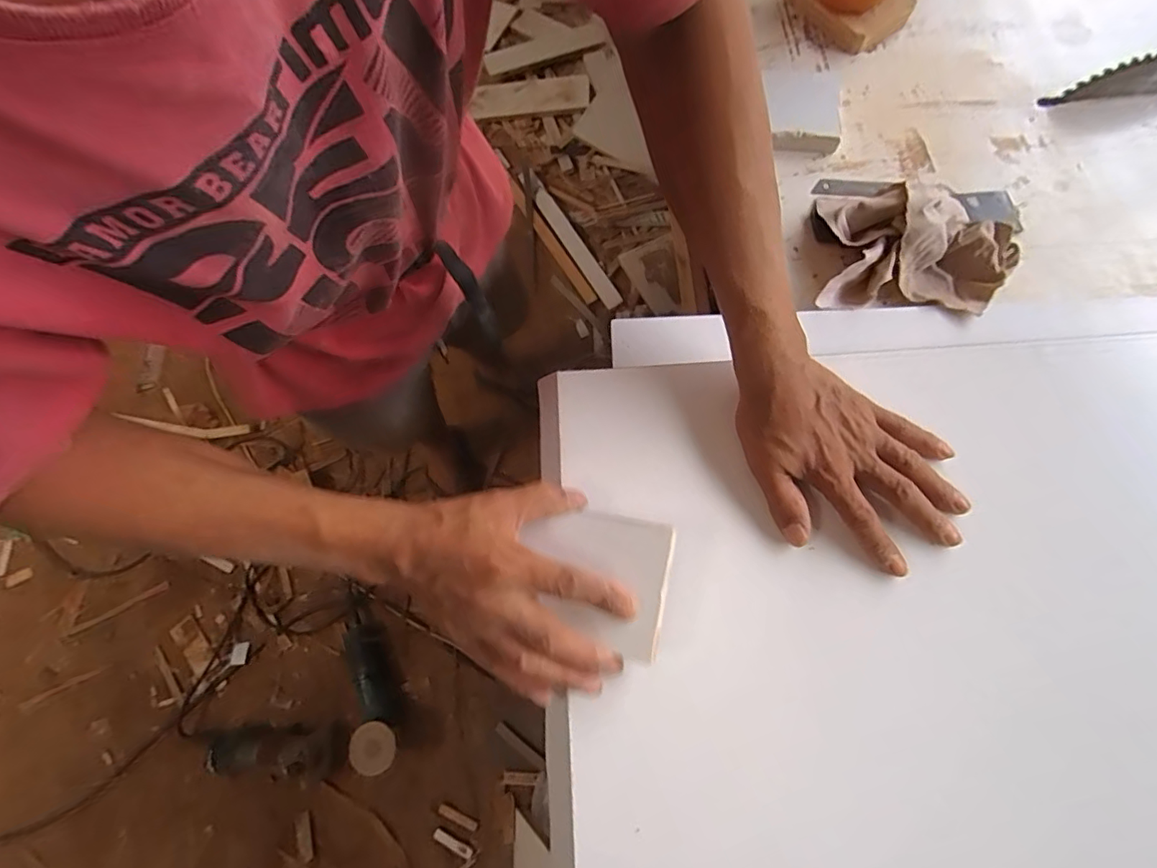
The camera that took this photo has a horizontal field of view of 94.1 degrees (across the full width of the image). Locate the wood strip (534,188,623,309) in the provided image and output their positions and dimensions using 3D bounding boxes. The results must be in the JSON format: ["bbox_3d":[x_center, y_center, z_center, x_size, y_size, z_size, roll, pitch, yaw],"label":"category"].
[{"bbox_3d":[-0.011,-0.483,1.391,0.045,0.021,0.410,-28,73,-8],"label":"wood strip"}]

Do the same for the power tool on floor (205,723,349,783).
[{"bbox_3d":[-0.585,0.617,1.037,0.252,0.094,0.092,-1,72,1],"label":"power tool on floor"}]

